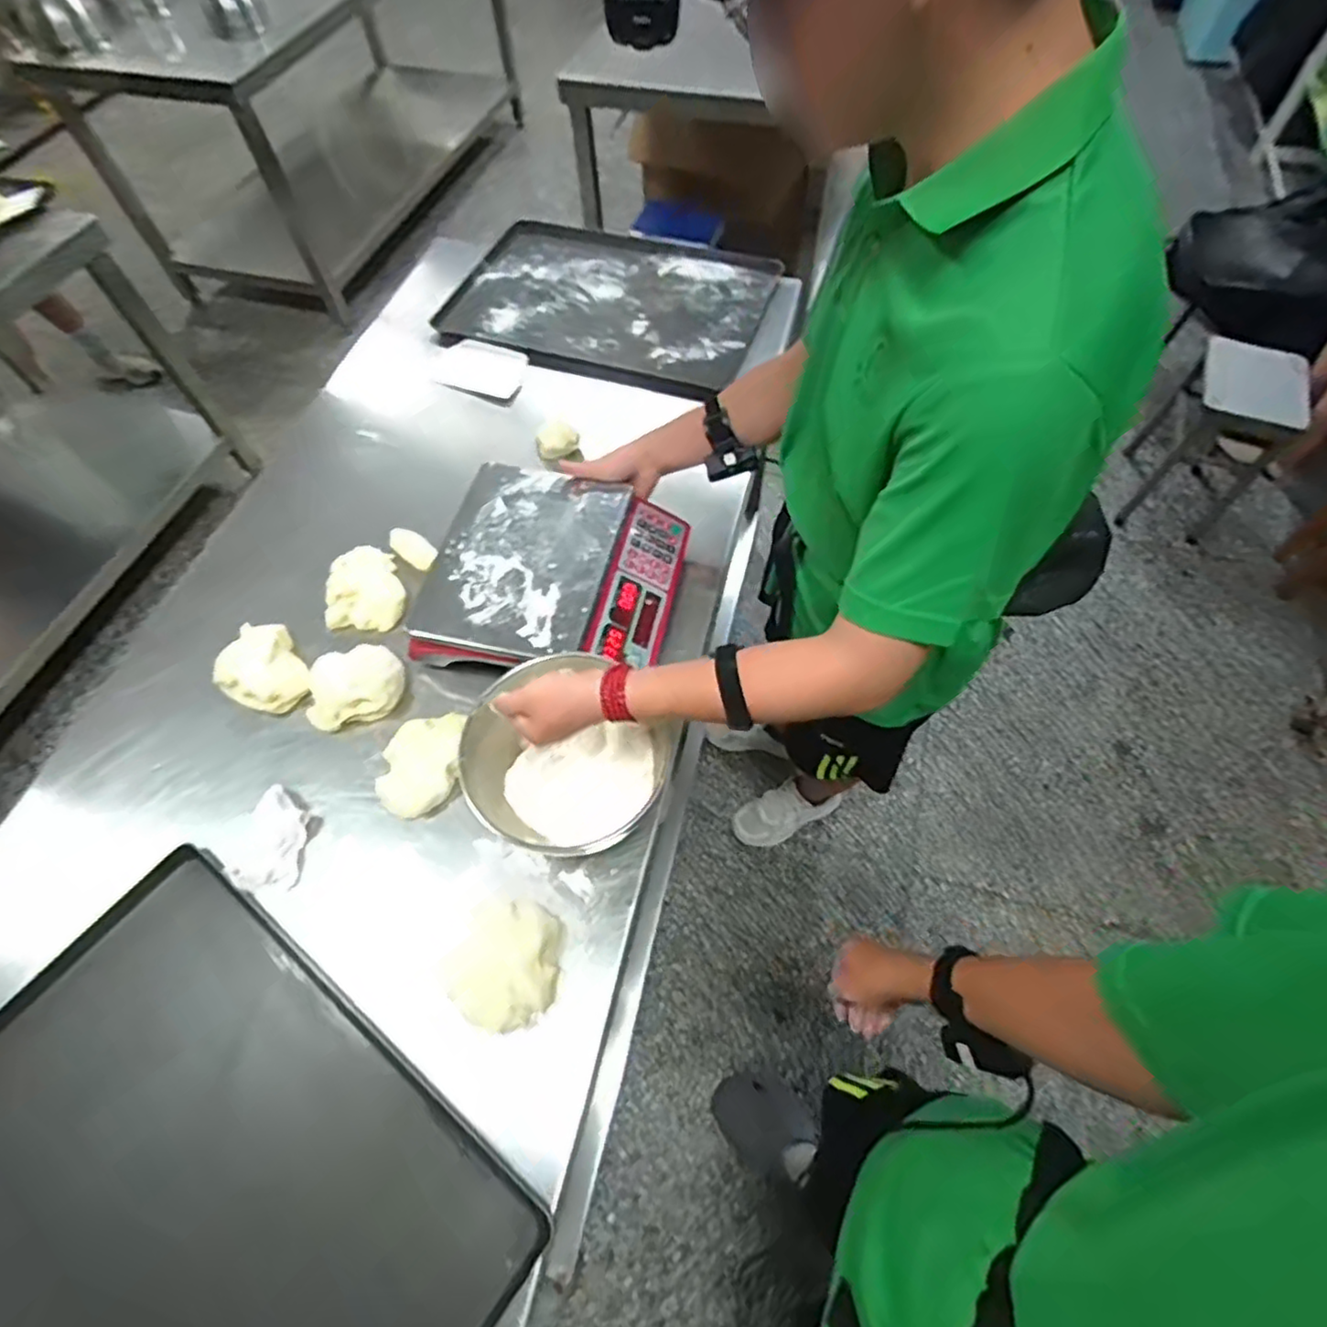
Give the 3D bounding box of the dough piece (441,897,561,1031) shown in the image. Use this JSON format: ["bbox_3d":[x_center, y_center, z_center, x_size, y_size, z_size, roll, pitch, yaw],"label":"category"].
[{"bbox_3d":[-0.173,0.322,0.722,0.116,0.030,0.122,-1,61,1],"label":"dough piece"}]

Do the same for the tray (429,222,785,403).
[{"bbox_3d":[-0.102,-0.704,1.301,0.588,0.049,0.405,17,63,11],"label":"tray"}]

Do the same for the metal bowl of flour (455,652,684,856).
[{"bbox_3d":[-0.115,0.114,0.793,0.209,0.123,0.212,-1,61,1],"label":"metal bowl of flour"}]

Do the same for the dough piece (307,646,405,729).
[{"bbox_3d":[-0.408,0.027,0.881,0.121,0.039,0.107,-15,62,-6],"label":"dough piece"}]

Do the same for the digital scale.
[{"bbox_3d":[-0.146,-0.120,0.912,0.319,0.094,0.291,8,62,7],"label":"digital scale"}]

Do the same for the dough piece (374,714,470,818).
[{"bbox_3d":[-0.306,0.127,0.841,0.108,0.037,0.119,-5,61,-1],"label":"dough piece"}]

